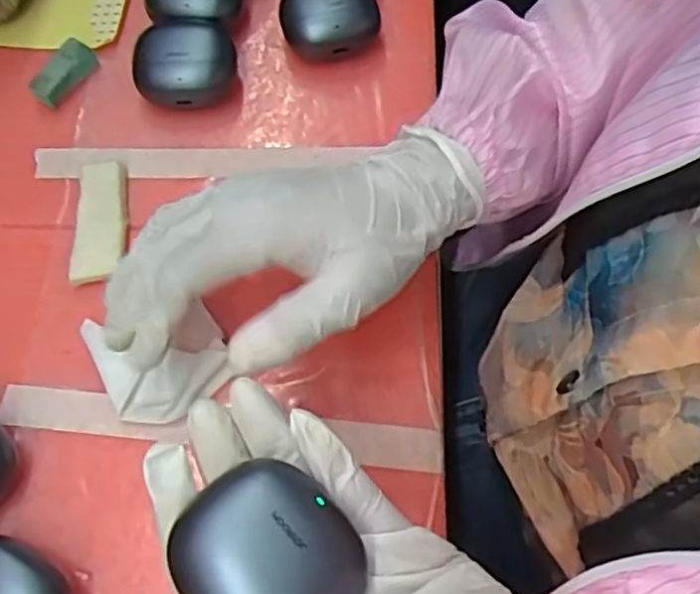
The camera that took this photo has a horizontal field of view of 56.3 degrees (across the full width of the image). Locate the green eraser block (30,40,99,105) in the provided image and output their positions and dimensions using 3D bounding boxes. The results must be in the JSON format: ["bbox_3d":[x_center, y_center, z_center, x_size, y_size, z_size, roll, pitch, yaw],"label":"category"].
[{"bbox_3d":[-0.162,-0.128,0.370,0.016,0.014,0.040,27,70,9],"label":"green eraser block"}]

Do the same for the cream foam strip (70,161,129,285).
[{"bbox_3d":[-0.130,-0.040,0.343,0.027,0.012,0.070,-6,68,-4],"label":"cream foam strip"}]

